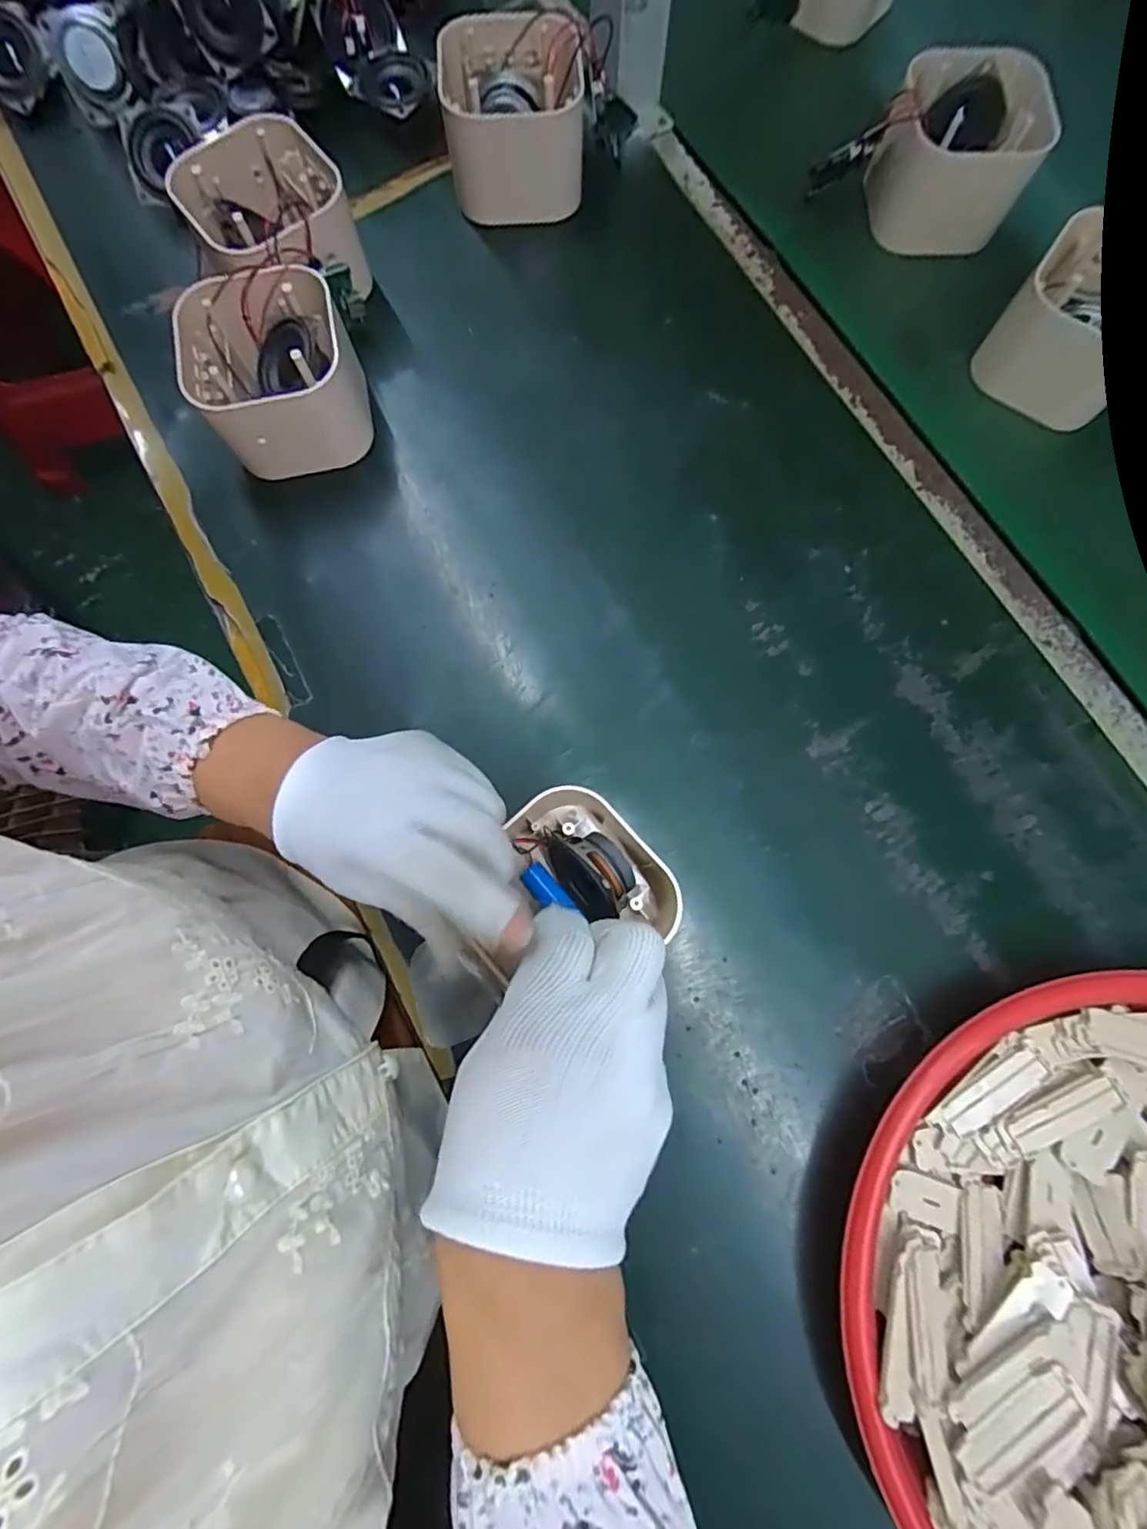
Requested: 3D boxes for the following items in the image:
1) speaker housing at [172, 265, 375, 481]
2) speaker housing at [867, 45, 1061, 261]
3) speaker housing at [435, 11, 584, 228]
[{"bbox_3d":[-0.177,-0.234,0.352,0.095,0.065,0.089,-16,79,-3],"label":"speaker housing"},{"bbox_3d":[0.249,-0.399,0.391,0.086,0.078,0.069,0,79,1],"label":"speaker housing"},{"bbox_3d":[-0.039,-0.419,0.385,0.088,0.070,0.082,-6,79,-1],"label":"speaker housing"}]

